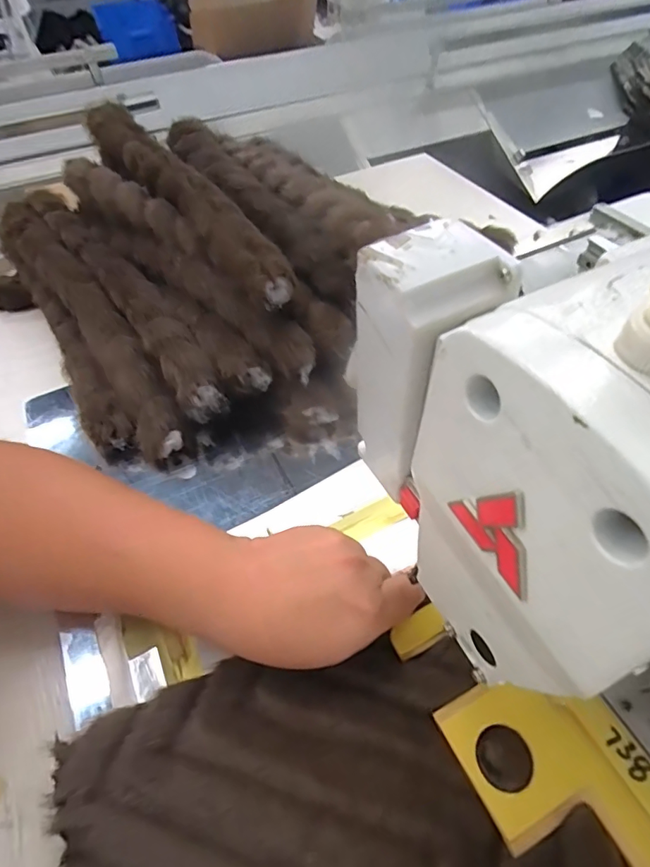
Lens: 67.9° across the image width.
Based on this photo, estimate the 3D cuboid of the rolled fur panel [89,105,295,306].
[{"bbox_3d":[-0.151,-0.249,0.500,0.054,0.040,0.406,-29,57,-20],"label":"rolled fur panel"}]

